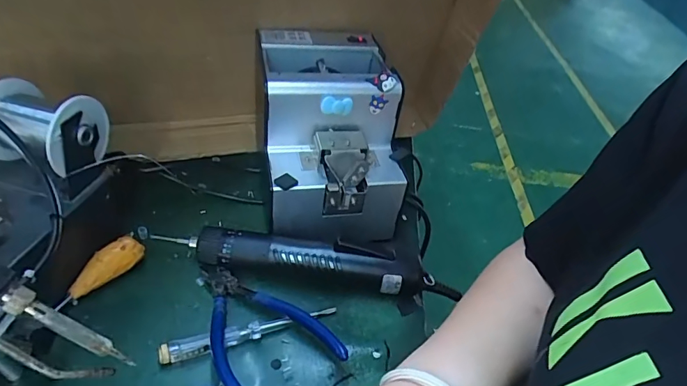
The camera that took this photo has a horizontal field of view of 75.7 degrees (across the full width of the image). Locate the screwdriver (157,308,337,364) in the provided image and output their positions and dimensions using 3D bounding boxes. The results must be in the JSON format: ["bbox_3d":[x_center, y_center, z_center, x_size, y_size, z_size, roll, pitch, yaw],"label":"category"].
[{"bbox_3d":[-0.072,0.109,0.350,0.138,0.014,0.015,-9,43,-20],"label":"screwdriver"}]

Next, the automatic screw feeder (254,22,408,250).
[{"bbox_3d":[-0.017,-0.059,0.443,0.126,0.140,0.175,-4,41,-14],"label":"automatic screw feeder"}]

